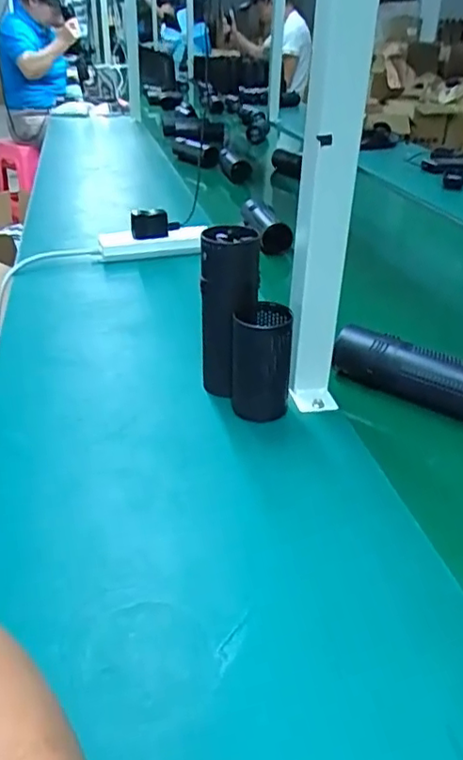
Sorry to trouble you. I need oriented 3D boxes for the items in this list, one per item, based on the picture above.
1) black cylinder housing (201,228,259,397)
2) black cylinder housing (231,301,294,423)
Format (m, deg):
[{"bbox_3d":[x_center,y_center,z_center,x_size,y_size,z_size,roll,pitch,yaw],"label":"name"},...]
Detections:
[{"bbox_3d":[0.001,-0.061,0.584,0.051,0.165,0.050,-25,40,-38],"label":"black cylinder housing"},{"bbox_3d":[0.029,-0.016,0.571,0.054,0.111,0.048,6,31,6],"label":"black cylinder housing"}]

